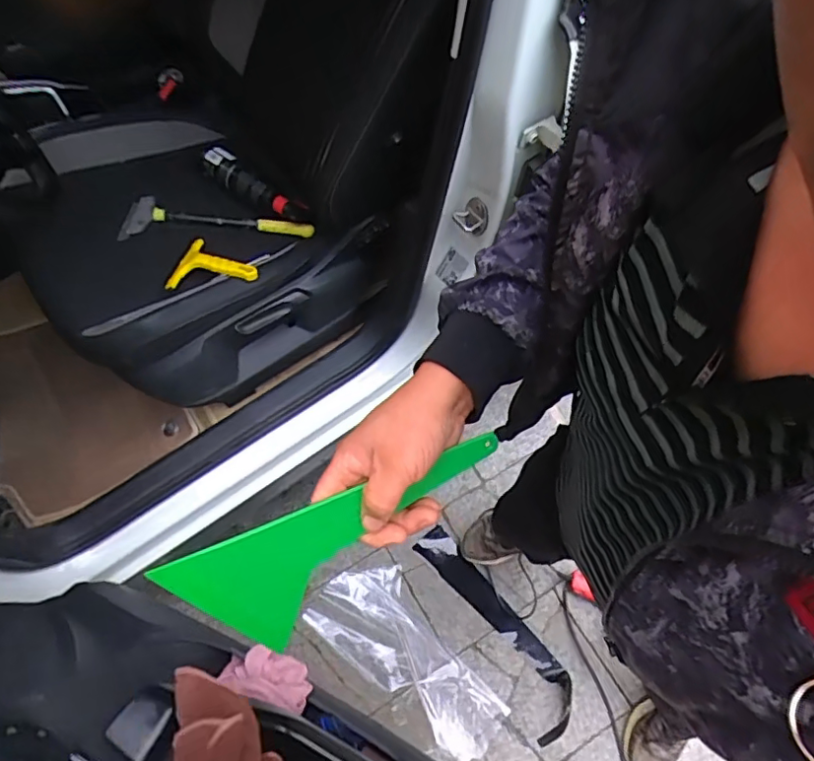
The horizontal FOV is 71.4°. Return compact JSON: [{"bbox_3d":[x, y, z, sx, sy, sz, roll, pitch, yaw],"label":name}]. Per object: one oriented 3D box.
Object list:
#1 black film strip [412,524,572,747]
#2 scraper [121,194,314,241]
[{"bbox_3d":[0.221,0.594,1.389,0.132,0.014,0.534,-32,73,-11],"label":"black film strip"},{"bbox_3d":[-0.366,-0.310,1.112,0.359,0.032,0.089,-1,69,-15],"label":"scraper"}]

